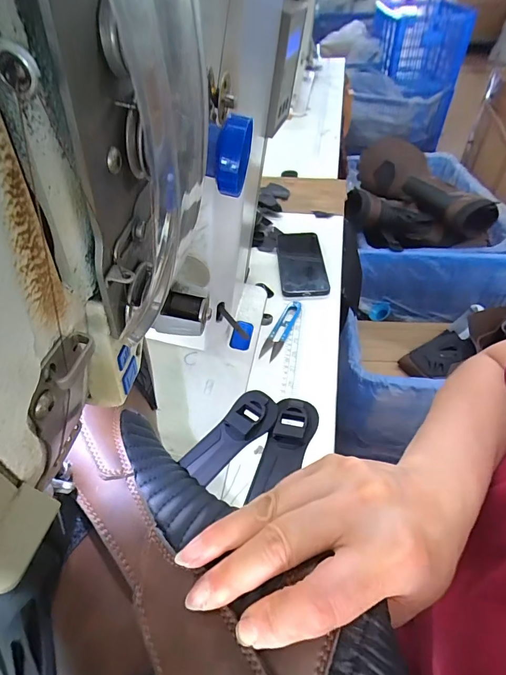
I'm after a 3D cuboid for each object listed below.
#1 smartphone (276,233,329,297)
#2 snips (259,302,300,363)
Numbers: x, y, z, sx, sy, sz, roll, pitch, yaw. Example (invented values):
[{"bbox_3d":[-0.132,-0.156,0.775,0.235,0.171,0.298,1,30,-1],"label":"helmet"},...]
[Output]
[{"bbox_3d":[0.085,-0.133,0.656,0.079,0.014,0.171,-3,47,1],"label":"smartphone"},{"bbox_3d":[0.043,-0.014,0.558,0.026,0.006,0.120,17,51,18],"label":"snips"}]

